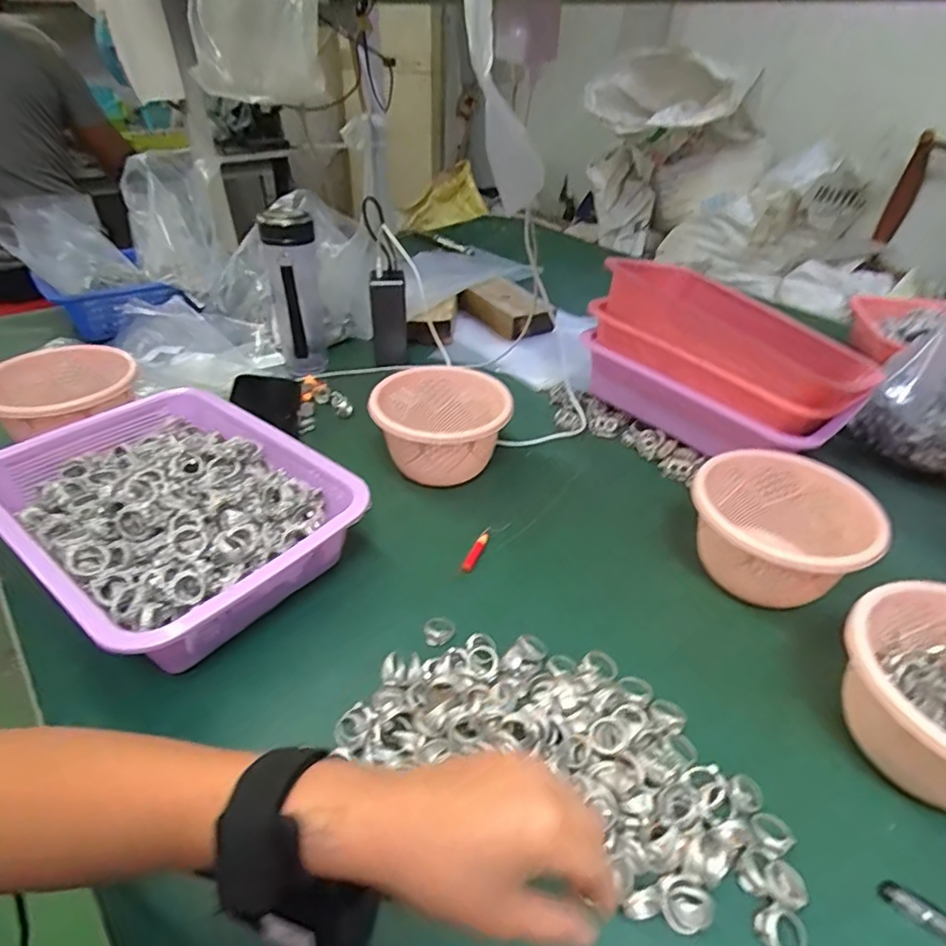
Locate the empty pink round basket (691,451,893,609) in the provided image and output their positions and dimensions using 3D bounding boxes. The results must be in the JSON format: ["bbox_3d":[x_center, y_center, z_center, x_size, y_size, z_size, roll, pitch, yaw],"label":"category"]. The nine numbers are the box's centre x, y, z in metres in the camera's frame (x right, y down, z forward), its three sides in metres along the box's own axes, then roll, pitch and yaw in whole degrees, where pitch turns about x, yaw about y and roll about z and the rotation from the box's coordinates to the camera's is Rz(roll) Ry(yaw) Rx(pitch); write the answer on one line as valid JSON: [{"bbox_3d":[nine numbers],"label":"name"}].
[{"bbox_3d":[0.271,0.056,0.509,0.135,0.085,0.141,1,38,-1],"label":"empty pink round basket"}]

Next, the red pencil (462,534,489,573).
[{"bbox_3d":[0.003,0.075,0.540,0.009,0.008,0.051,15,40,16],"label":"red pencil"}]

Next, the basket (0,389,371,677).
[{"bbox_3d":[-0.258,0.038,0.507,0.300,0.090,0.228,27,44,29],"label":"basket"}]

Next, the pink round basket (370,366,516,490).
[{"bbox_3d":[-0.041,-0.054,0.642,0.140,0.088,0.164,-7,38,-11],"label":"pink round basket"}]

